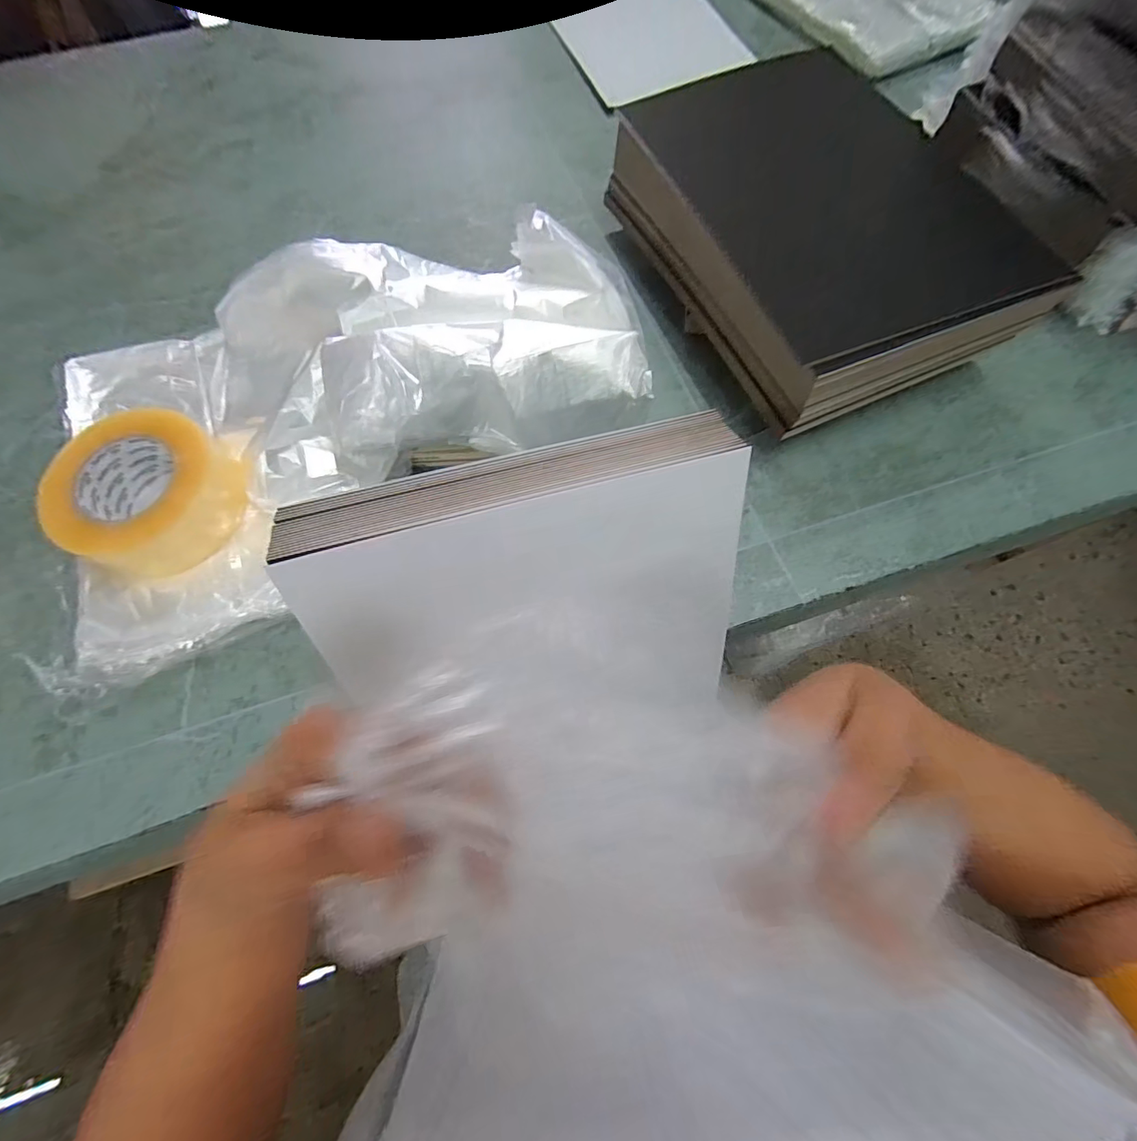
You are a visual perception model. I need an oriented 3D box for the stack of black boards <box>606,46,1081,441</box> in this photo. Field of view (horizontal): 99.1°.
[{"bbox_3d":[0.217,-0.318,0.488,0.217,0.106,0.366,-22,70,-7],"label":"stack of black boards"}]

